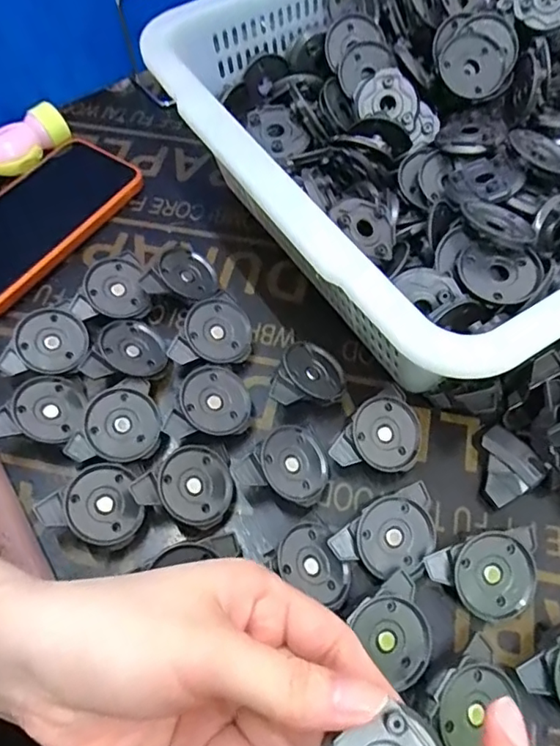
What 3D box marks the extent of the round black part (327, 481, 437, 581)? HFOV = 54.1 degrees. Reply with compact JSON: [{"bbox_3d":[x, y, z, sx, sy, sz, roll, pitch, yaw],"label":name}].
[{"bbox_3d":[0.057,0.086,0.284,0.056,0.010,0.037,-22,64,-11],"label":"round black part"}]

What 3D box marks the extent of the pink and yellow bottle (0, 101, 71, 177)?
[{"bbox_3d":[-0.200,-0.184,0.436,0.025,0.027,0.072,34,67,17],"label":"pink and yellow bottle"}]

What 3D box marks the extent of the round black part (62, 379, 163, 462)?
[{"bbox_3d":[-0.093,0.033,0.323,0.044,0.015,0.057,41,69,-5],"label":"round black part"}]

